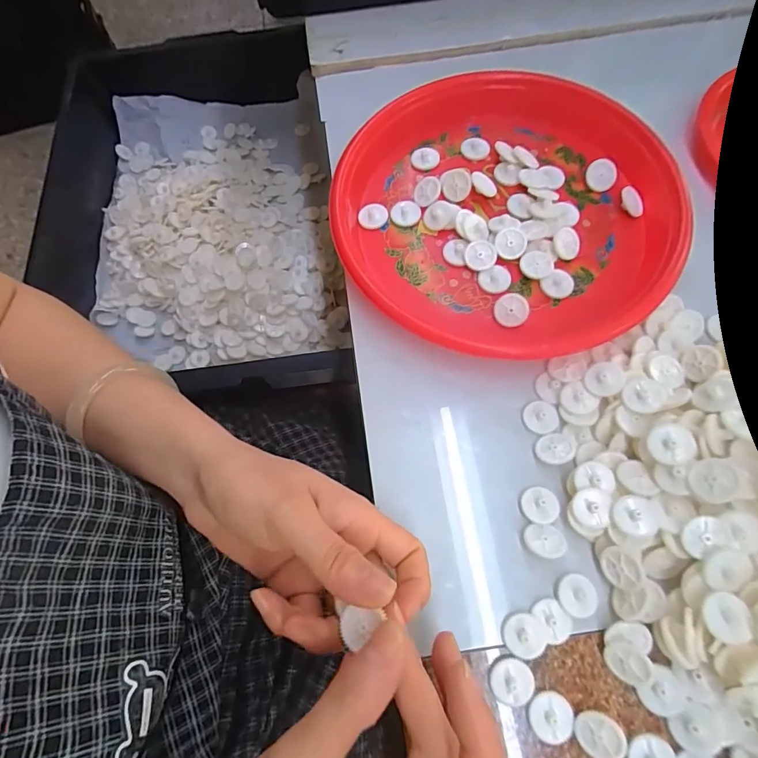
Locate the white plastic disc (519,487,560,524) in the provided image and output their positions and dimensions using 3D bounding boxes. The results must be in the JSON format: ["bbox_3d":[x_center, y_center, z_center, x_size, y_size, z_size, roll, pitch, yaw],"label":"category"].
[{"bbox_3d":[0.093,0.073,0.253,0.021,0.005,0.020,-1,70,2],"label":"white plastic disc"}]

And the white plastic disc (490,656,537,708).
[{"bbox_3d":[0.068,0.155,0.224,0.021,0.004,0.021,-1,70,2],"label":"white plastic disc"}]

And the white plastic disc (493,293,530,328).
[{"bbox_3d":[0.087,-0.045,0.290,0.022,0.004,0.022,2,99,10],"label":"white plastic disc"}]

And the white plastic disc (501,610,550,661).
[{"bbox_3d":[0.077,0.135,0.232,0.023,0.005,0.021,-1,70,2],"label":"white plastic disc"}]

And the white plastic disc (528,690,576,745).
[{"bbox_3d":[0.086,0.169,0.219,0.021,0.004,0.022,-1,70,2],"label":"white plastic disc"}]

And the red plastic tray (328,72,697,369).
[{"bbox_3d":[0.091,-0.119,0.308,0.237,0.029,0.224,-3,70,1],"label":"red plastic tray"}]

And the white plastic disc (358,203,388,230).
[{"bbox_3d":[-0.005,-0.122,0.328,0.022,0.004,0.021,-1,70,2],"label":"white plastic disc"}]

